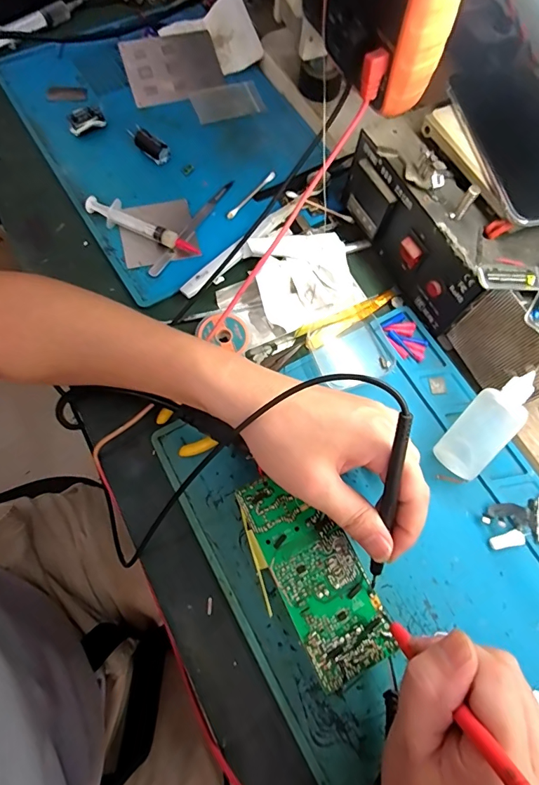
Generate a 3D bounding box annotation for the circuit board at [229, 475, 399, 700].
[{"bbox_3d":[0.029,0.118,0.284,0.054,0.024,0.130,-25,74,-10],"label":"circuit board"}]

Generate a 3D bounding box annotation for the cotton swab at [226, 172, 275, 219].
[{"bbox_3d":[-0.018,-0.192,0.406,0.008,0.004,0.071,37,74,10],"label":"cotton swab"}]

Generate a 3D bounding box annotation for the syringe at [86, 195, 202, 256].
[{"bbox_3d":[-0.115,-0.150,0.378,0.108,0.017,0.019,21,71,5],"label":"syringe"}]

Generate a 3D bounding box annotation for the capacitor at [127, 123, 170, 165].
[{"bbox_3d":[-0.120,-0.245,0.412,0.045,0.018,0.015,40,74,11],"label":"capacitor"}]

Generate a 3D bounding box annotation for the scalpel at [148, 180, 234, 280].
[{"bbox_3d":[-0.072,-0.156,0.390,0.011,0.005,0.129,29,72,7],"label":"scalpel"}]

